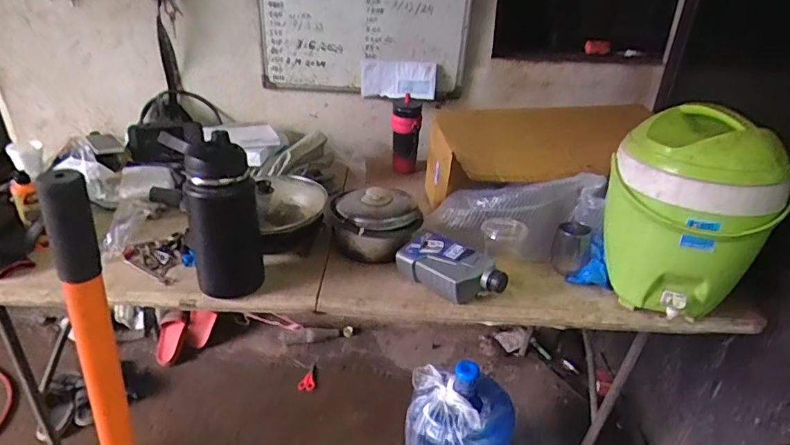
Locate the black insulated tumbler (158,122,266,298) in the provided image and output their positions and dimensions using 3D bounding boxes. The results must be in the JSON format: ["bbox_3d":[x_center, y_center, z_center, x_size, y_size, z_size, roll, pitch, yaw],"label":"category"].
[{"bbox_3d":[-0.332,-0.021,0.964,0.143,0.313,0.127,-8,30,-18],"label":"black insulated tumbler"}]

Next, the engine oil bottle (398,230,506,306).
[{"bbox_3d":[0.112,0.097,1.038,0.215,0.086,0.095,24,36,34],"label":"engine oil bottle"}]

